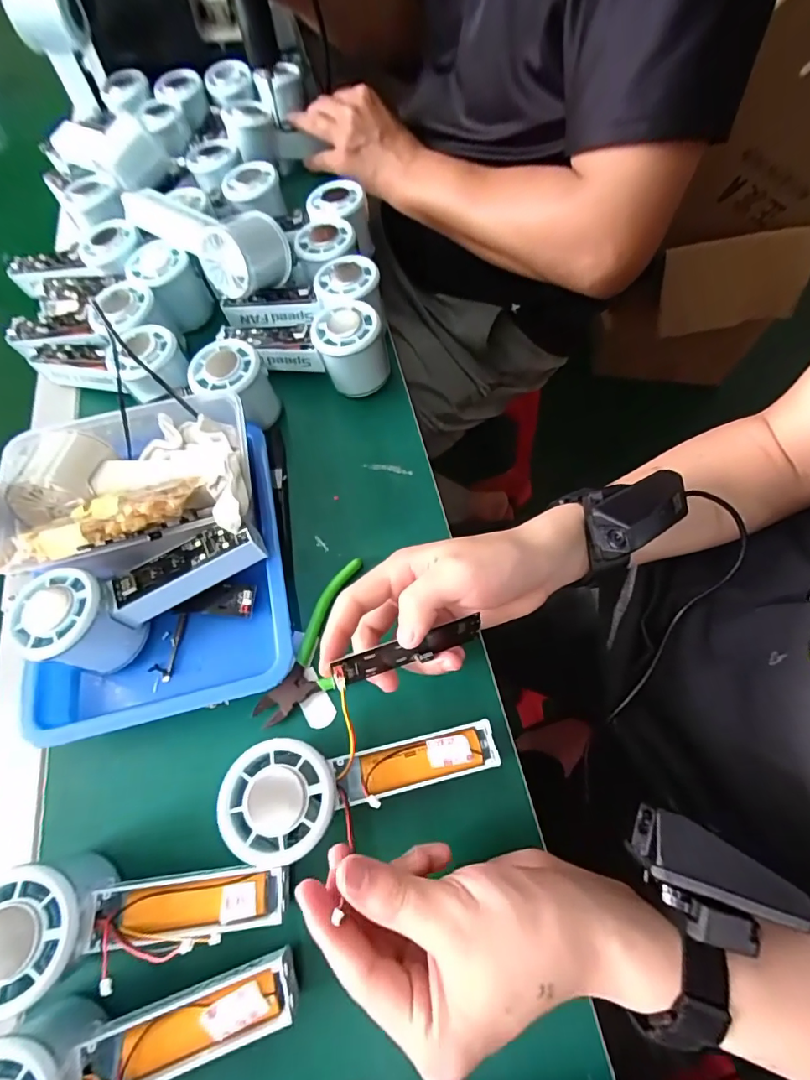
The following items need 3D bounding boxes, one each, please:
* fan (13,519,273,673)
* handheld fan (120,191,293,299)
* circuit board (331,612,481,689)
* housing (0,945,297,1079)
[{"bbox_3d":[-0.171,0.026,0.311,0.143,0.045,0.057,-35,68,-12],"label":"fan"},{"bbox_3d":[-0.175,-0.274,0.424,0.144,0.050,0.067,35,72,17],"label":"handheld fan"},{"bbox_3d":[0.003,0.063,0.271,0.089,0.019,0.006,-13,37,-18],"label":"circuit board"},{"bbox_3d":[-0.131,0.248,0.227,0.155,0.051,0.056,-9,64,-17],"label":"housing"}]

